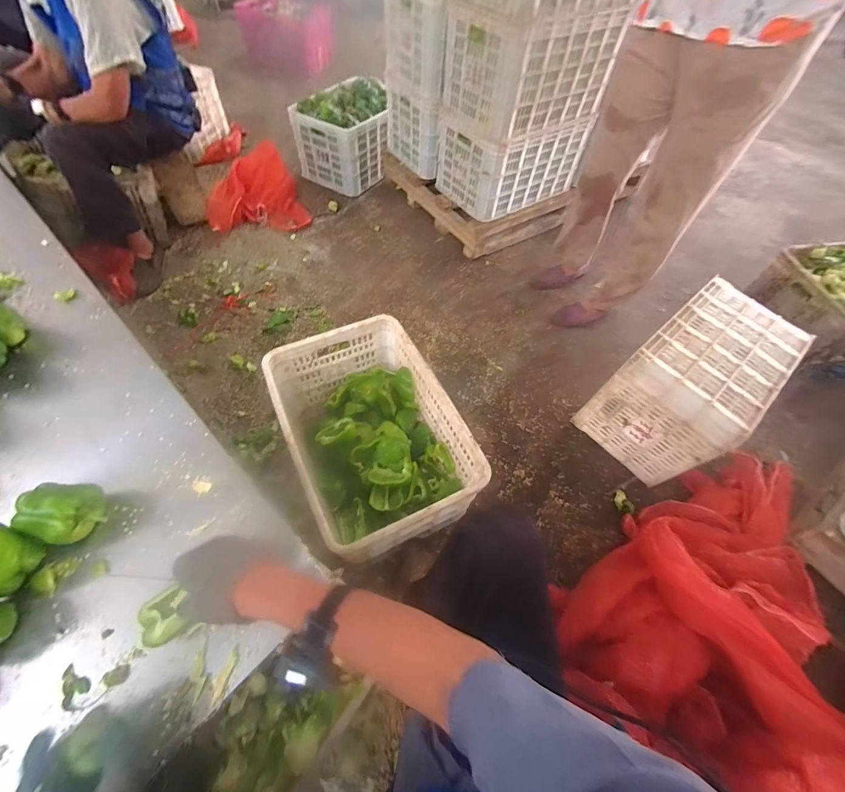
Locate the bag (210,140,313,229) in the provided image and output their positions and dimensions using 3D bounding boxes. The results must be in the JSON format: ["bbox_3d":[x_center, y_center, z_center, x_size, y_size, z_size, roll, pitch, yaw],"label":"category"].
[{"bbox_3d":[-0.681,-0.826,1.476,0.414,0.159,0.350,-37,69,-22],"label":"bag"}]

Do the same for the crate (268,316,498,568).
[{"bbox_3d":[-0.123,0.096,0.892,0.346,0.250,0.502,-22,63,-17],"label":"crate"}]

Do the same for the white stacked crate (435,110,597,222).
[{"bbox_3d":[0.338,-0.931,1.385,0.471,0.250,0.322,-28,65,-20],"label":"white stacked crate"}]

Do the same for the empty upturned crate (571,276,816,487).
[{"bbox_3d":[0.726,-0.042,0.992,0.473,0.298,0.278,-37,68,-23],"label":"empty upturned crate"}]

